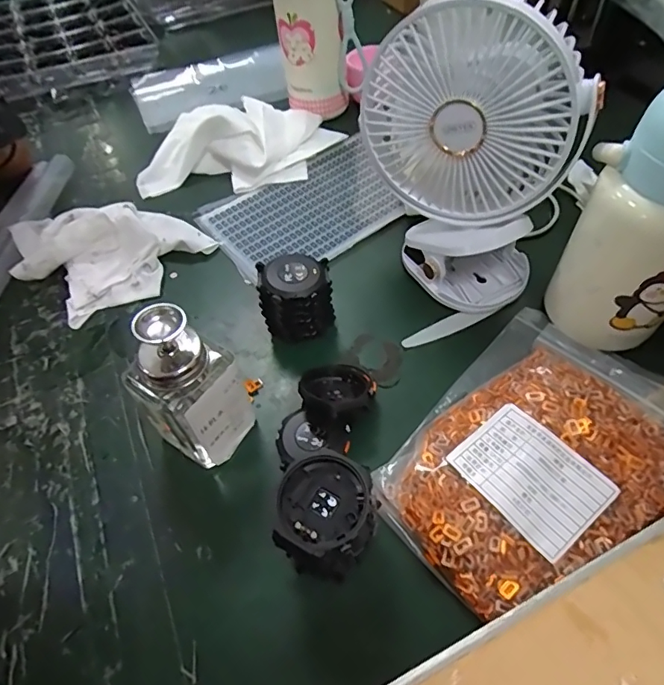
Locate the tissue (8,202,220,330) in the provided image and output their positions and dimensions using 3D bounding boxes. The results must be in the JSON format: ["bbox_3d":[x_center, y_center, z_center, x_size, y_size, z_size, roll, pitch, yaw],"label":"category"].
[{"bbox_3d":[-0.211,-0.092,0.445,0.141,0.043,0.135,31,62,25],"label":"tissue"}]

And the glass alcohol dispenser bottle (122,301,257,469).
[{"bbox_3d":[-0.088,0.025,0.296,0.056,0.119,0.056,-36,58,-20],"label":"glass alcohol dispenser bottle"}]

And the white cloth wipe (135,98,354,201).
[{"bbox_3d":[-0.103,-0.226,0.534,0.221,0.046,0.132,-3,53,3],"label":"white cloth wipe"}]

